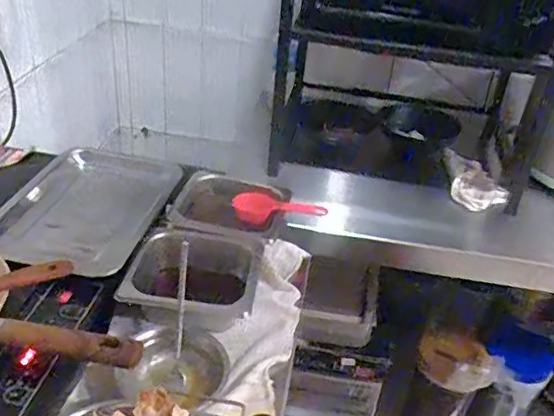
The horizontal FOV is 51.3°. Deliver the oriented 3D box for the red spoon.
[{"bbox_3d":[0.006,0.000,0.949,0.156,0.043,0.040,0,34,-7],"label":"red spoon"}]

